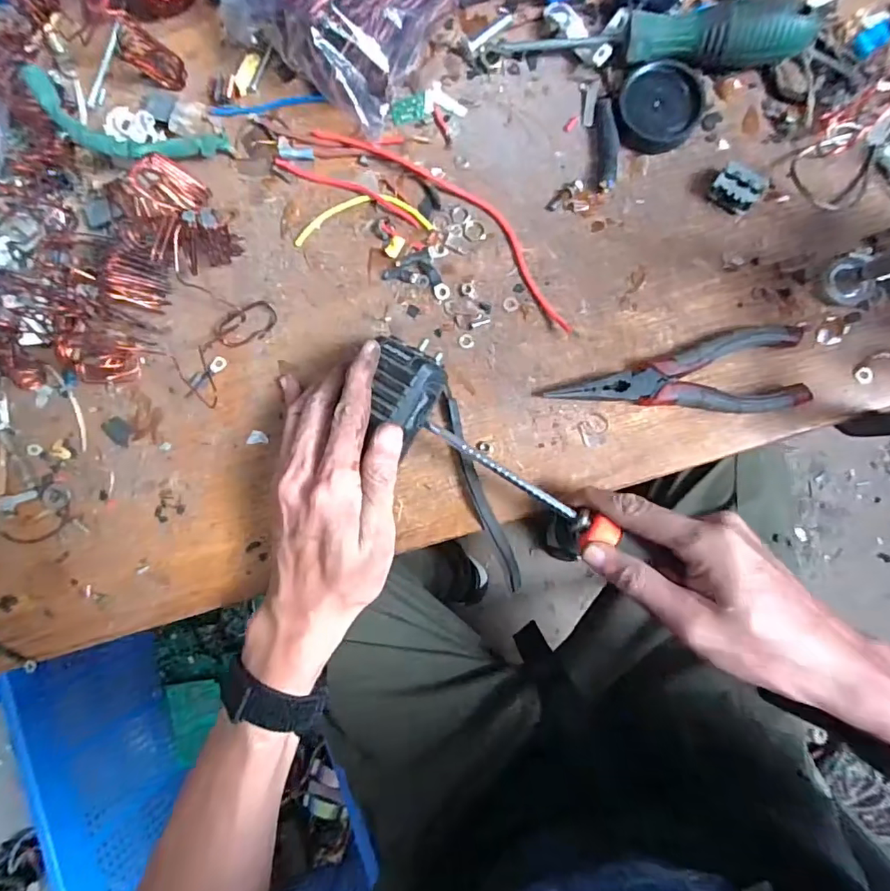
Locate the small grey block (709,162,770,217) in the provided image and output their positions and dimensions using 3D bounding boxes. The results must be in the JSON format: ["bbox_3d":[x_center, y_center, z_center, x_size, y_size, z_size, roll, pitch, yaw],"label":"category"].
[{"bbox_3d":[0.184,-0.162,0.325,0.028,0.017,0.020,36,92,4],"label":"small grey block"}]

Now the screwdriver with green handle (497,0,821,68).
[{"bbox_3d":[0.129,-0.253,0.323,0.180,0.034,0.029,3,89,4],"label":"screwdriver with green handle"}]

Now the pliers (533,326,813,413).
[{"bbox_3d":[0.144,-0.043,0.326,0.154,0.017,0.050,-4,89,4],"label":"pliers"}]

